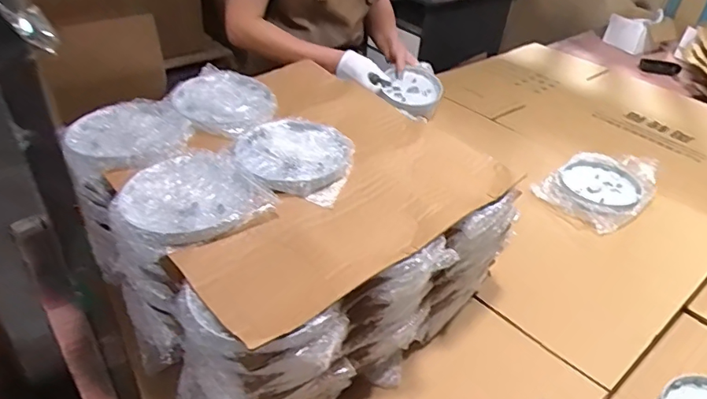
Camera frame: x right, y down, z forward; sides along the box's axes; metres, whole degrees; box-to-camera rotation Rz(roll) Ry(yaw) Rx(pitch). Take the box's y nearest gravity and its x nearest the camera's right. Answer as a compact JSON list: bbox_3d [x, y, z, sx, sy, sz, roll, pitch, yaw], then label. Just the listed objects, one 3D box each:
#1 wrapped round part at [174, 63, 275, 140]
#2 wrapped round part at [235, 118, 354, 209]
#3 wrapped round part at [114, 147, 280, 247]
[{"bbox_3d":[-0.177,-0.137,0.705,0.121,0.034,0.161,-27,48,-35],"label":"wrapped round part"},{"bbox_3d":[-0.073,-0.052,0.620,0.137,0.026,0.135,3,37,-2],"label":"wrapped round part"},{"bbox_3d":[-0.176,-0.005,0.543,0.133,0.019,0.142,3,37,-2],"label":"wrapped round part"}]

